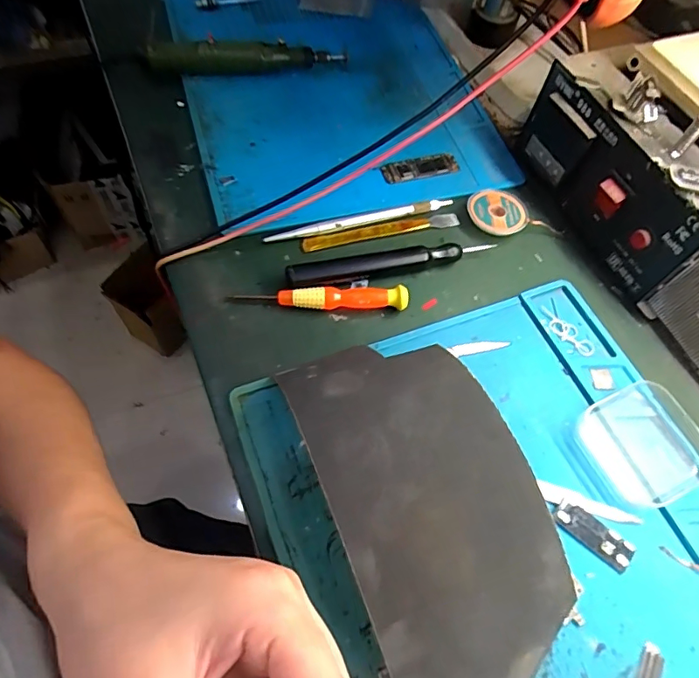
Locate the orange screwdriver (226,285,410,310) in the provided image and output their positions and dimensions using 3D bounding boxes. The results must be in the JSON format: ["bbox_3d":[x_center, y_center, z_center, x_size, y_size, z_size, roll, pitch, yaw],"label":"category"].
[{"bbox_3d":[-0.019,-0.026,0.321,0.115,0.011,0.013,0,61,-3],"label":"orange screwdriver"}]

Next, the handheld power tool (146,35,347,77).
[{"bbox_3d":[-0.089,-0.243,0.423,0.161,0.033,0.028,-7,62,-7],"label":"handheld power tool"}]

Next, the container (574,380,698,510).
[{"bbox_3d":[0.171,0.061,0.285,0.060,0.016,0.062,-21,65,-14],"label":"container"}]

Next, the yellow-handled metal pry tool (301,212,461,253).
[{"bbox_3d":[0.024,-0.079,0.358,0.119,0.006,0.011,-13,63,-10],"label":"yellow-handled metal pry tool"}]

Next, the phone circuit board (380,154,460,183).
[{"bbox_3d":[0.059,-0.138,0.396,0.065,0.006,0.018,-13,63,-10],"label":"phone circuit board"}]

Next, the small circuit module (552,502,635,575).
[{"bbox_3d":[0.133,0.105,0.265,0.043,0.004,0.017,38,66,16],"label":"small circuit module"}]

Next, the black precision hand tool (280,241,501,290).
[{"bbox_3d":[0.029,-0.054,0.338,0.144,0.012,0.019,-15,63,-11],"label":"black precision hand tool"}]

